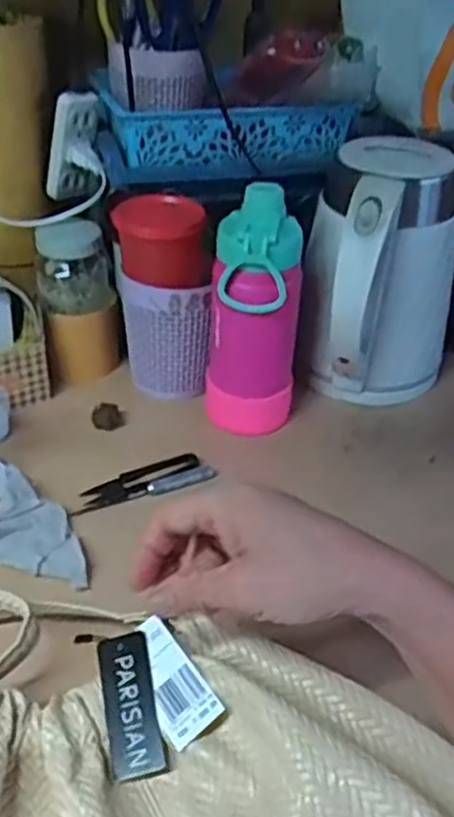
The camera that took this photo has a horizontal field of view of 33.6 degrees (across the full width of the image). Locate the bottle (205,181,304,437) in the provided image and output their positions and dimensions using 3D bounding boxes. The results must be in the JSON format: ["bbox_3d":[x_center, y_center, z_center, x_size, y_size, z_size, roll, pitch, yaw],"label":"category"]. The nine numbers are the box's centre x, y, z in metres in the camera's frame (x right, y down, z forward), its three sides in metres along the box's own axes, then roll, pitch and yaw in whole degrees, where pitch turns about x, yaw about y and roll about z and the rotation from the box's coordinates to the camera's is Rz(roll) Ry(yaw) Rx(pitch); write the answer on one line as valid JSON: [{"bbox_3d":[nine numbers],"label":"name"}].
[{"bbox_3d":[0.023,-0.072,0.628,0.074,0.200,0.063,1,37,-4],"label":"bottle"}]

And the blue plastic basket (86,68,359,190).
[{"bbox_3d":[-0.005,-0.271,0.729,0.240,0.073,0.122,-9,39,-15],"label":"blue plastic basket"}]

